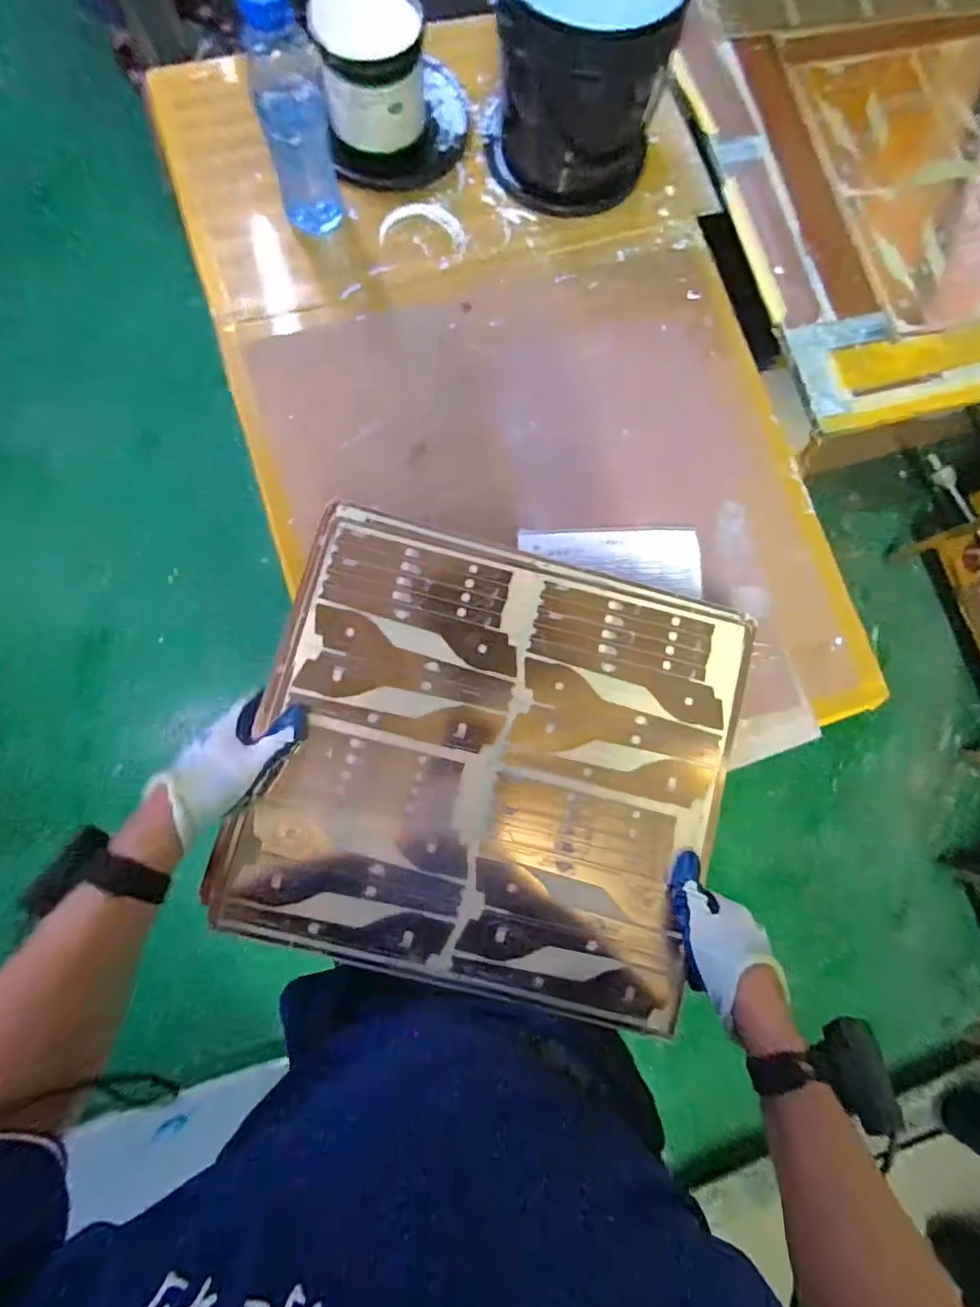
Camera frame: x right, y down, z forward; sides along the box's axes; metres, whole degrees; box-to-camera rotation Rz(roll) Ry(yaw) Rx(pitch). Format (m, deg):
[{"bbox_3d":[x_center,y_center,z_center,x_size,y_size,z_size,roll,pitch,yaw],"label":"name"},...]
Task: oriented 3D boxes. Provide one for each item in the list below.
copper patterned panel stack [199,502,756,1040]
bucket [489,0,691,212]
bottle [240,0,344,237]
[{"bbox_3d":[0.005,0.098,0.523,0.443,0.026,0.408,14,83,-1],"label":"copper patterned panel stack"},{"bbox_3d":[0.107,-0.679,0.630,0.188,0.195,0.188,0,83,-3],"label":"bucket"},{"bbox_3d":[-0.209,-0.565,0.583,0.060,0.203,0.061,3,83,-2],"label":"bottle"}]

